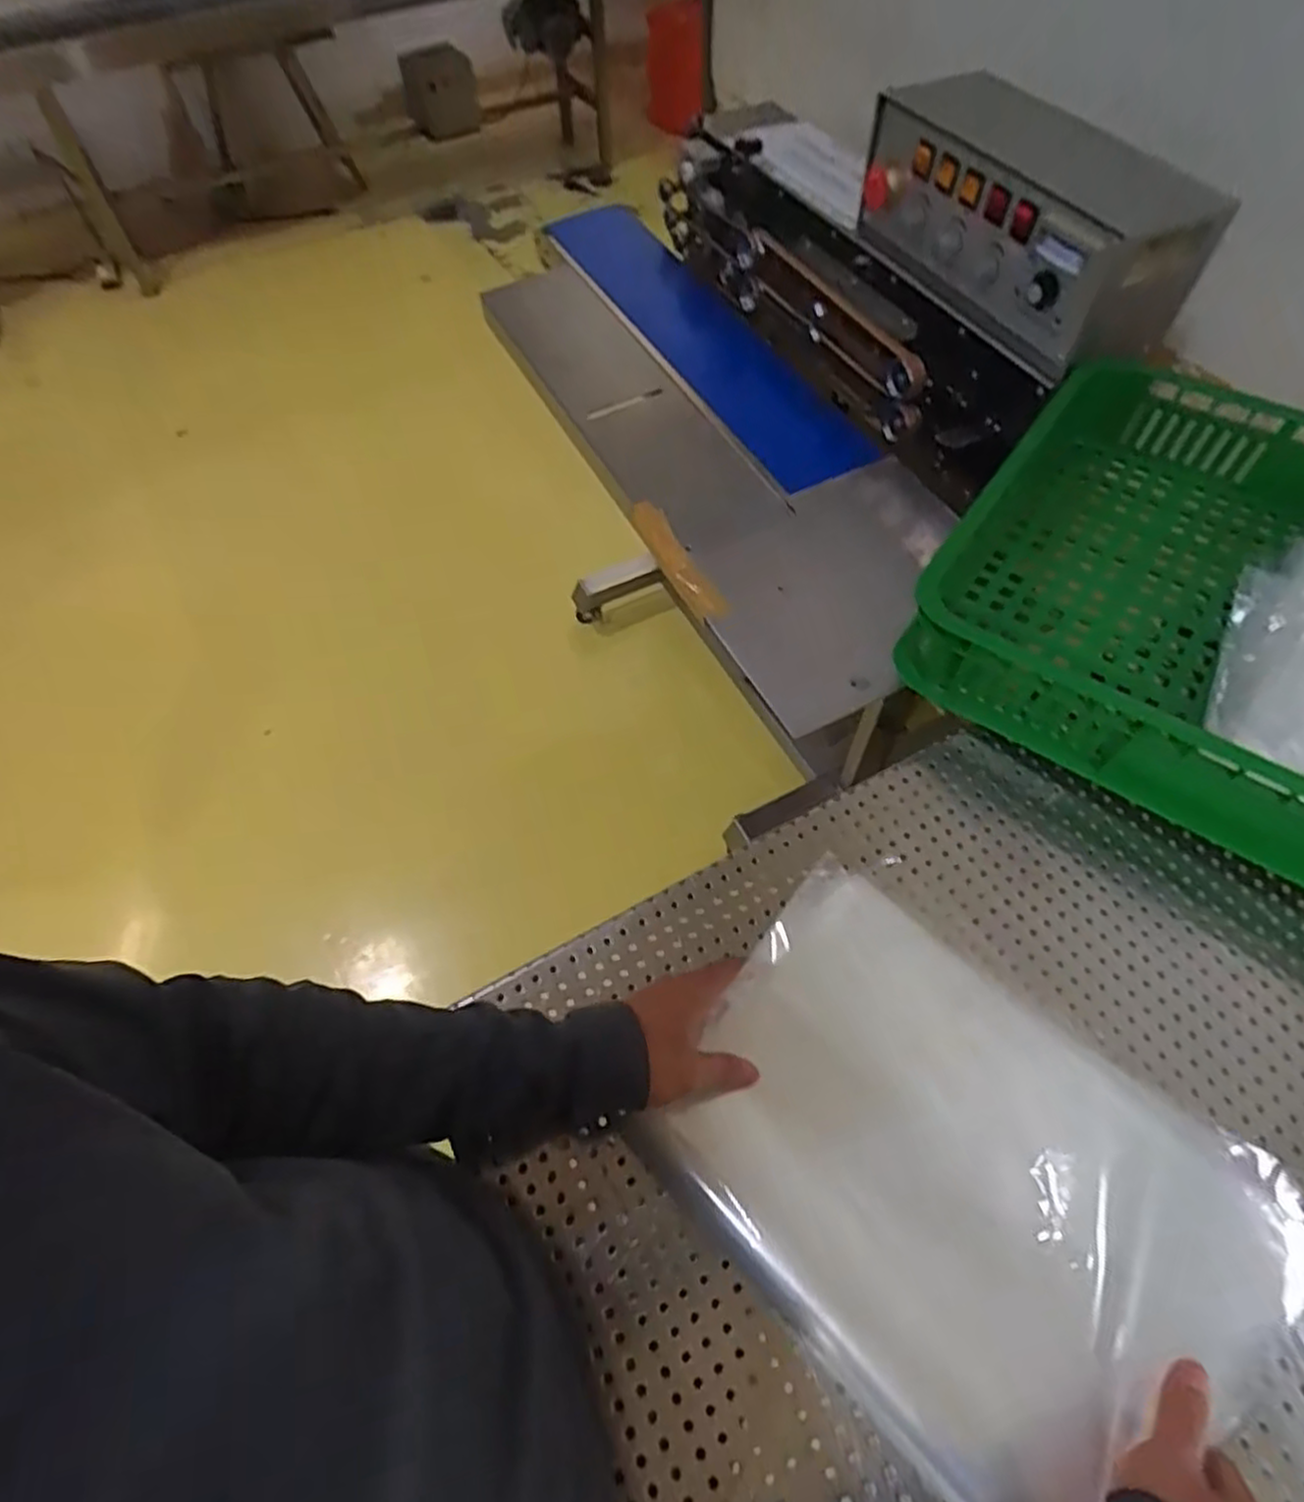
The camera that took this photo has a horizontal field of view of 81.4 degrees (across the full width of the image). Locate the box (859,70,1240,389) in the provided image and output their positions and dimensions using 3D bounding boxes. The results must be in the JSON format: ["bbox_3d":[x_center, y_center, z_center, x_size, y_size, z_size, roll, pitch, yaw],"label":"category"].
[{"bbox_3d":[0.369,-0.549,0.785,0.126,0.151,0.352,-23,60,-12],"label":"box"}]

